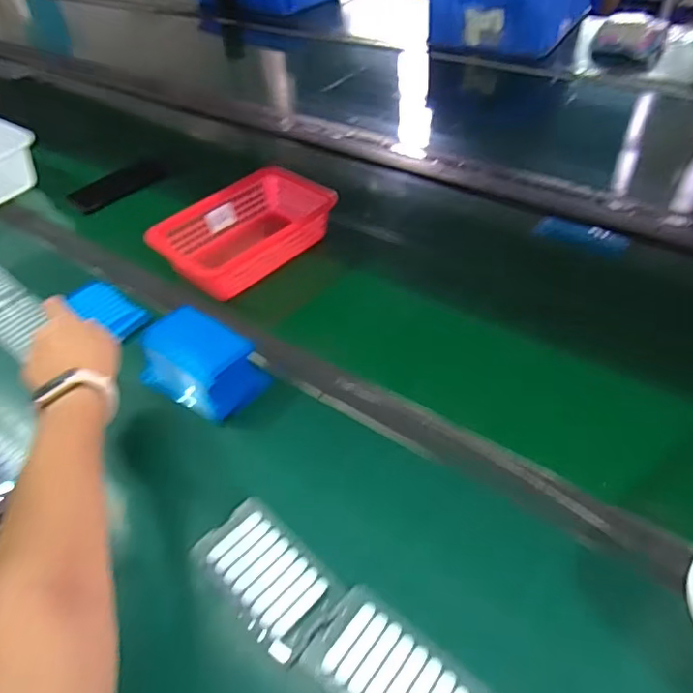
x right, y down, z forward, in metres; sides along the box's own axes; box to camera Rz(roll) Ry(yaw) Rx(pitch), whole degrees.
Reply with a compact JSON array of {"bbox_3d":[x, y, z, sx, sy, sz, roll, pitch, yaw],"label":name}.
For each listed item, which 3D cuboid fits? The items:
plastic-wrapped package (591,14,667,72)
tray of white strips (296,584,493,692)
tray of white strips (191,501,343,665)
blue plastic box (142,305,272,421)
[{"bbox_3d":[0.623,-0.674,1.190,0.141,0.092,0.100,19,51,23],"label":"plastic-wrapped package"},{"bbox_3d":[0.034,0.228,0.375,0.121,0.005,0.066,30,56,30],"label":"tray of white strips"},{"bbox_3d":[-0.064,0.189,0.439,0.120,0.030,0.070,32,58,32],"label":"tray of white strips"},{"bbox_3d":[-0.159,0.012,0.573,0.132,0.070,0.089,31,57,31],"label":"blue plastic box"}]

